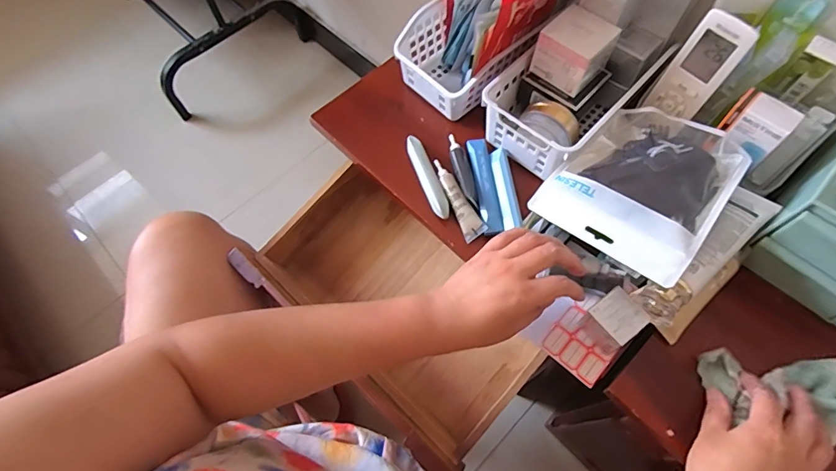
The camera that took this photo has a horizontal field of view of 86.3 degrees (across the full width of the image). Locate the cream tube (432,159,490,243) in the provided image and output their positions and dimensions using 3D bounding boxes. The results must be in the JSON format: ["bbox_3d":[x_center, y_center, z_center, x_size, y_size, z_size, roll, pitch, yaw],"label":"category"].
[{"bbox_3d":[0.042,-0.043,0.517,0.023,0.016,0.108,-26,66,-9],"label":"cream tube"}]

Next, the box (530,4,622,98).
[{"bbox_3d":[0.171,-0.204,0.493,0.065,0.053,0.061,39,72,19],"label":"box"}]

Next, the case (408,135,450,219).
[{"bbox_3d":[0.010,-0.070,0.527,0.019,0.009,0.116,-19,65,-6],"label":"case"}]

